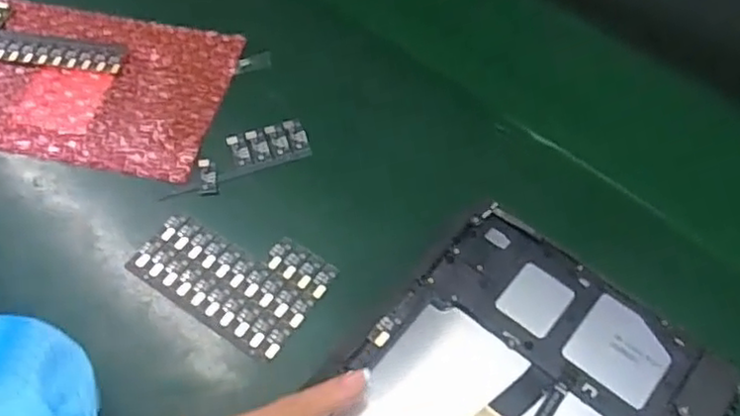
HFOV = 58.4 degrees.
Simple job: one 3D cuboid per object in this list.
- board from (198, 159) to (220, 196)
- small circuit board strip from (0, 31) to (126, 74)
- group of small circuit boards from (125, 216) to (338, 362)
[{"bbox_3d":[-0.094,-0.018,0.383,0.010,0.004,0.023,-10,60,-6],"label":"board"},{"bbox_3d":[-0.211,-0.105,0.441,0.099,0.004,0.026,8,59,5],"label":"small circuit board strip"},{"bbox_3d":[-0.074,0.033,0.356,0.096,0.004,0.059,29,63,16],"label":"group of small circuit boards"}]

